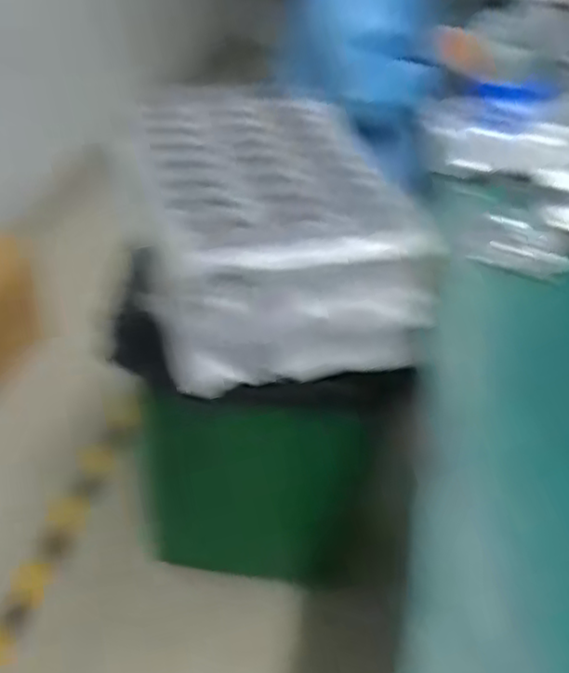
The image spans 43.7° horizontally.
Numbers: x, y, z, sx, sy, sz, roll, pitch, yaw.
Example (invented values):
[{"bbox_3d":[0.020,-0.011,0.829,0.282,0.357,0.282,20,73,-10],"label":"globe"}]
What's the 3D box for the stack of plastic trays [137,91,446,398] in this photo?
[{"bbox_3d":[-0.029,-0.150,0.969,0.307,0.170,0.487,-2,37,-11],"label":"stack of plastic trays"}]

